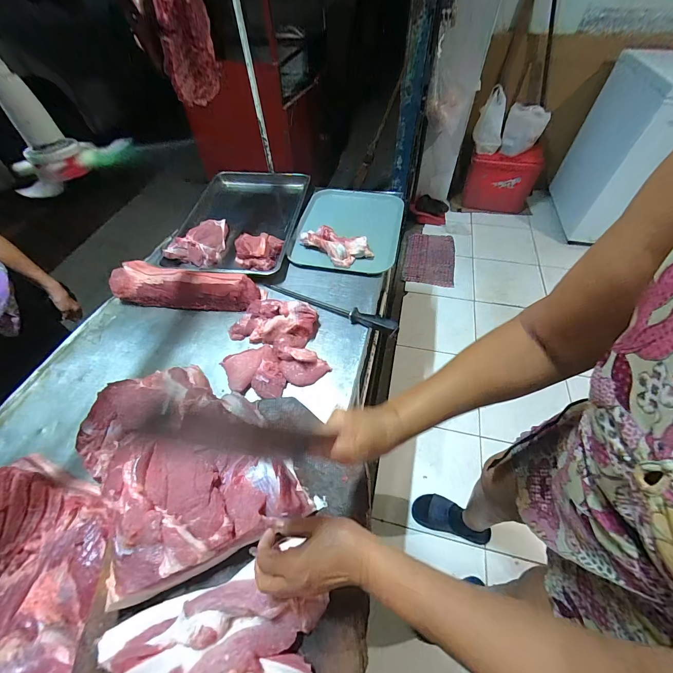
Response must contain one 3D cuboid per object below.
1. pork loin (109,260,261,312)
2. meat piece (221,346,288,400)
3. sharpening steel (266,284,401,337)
[{"bbox_3d":[-0.425,-0.147,0.860,0.412,0.089,0.114,4,53,4],"label":"pork loin"},{"bbox_3d":[-0.193,0.084,0.713,0.120,0.033,0.152,-24,56,-16],"label":"meat piece"},{"bbox_3d":[-0.020,-0.090,0.814,0.393,0.042,0.033,25,57,18],"label":"sharpening steel"}]

